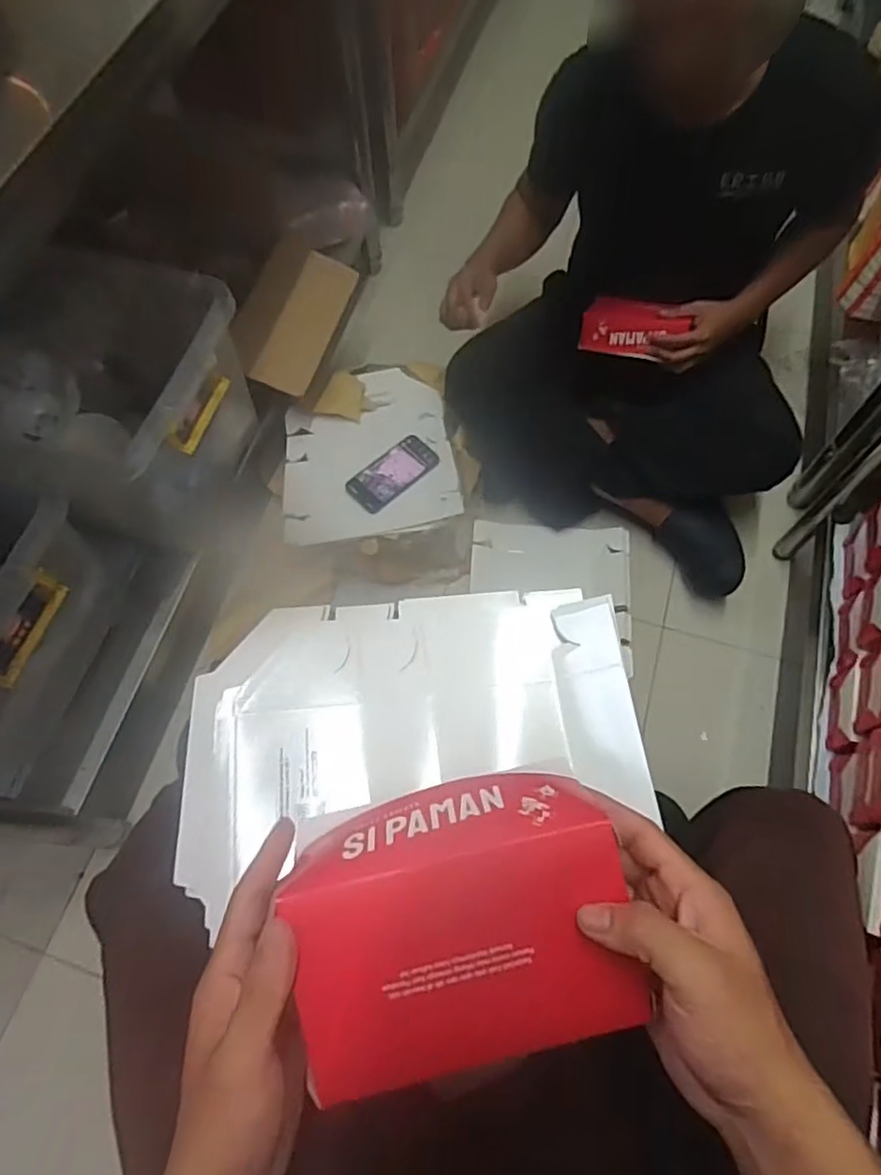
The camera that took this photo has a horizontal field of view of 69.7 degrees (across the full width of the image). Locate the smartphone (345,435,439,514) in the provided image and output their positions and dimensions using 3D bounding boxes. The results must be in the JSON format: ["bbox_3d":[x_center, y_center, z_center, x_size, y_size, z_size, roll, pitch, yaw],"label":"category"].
[{"bbox_3d":[-0.086,-0.206,1.138,0.169,0.004,0.090,-42,72,-16],"label":"smartphone"}]

